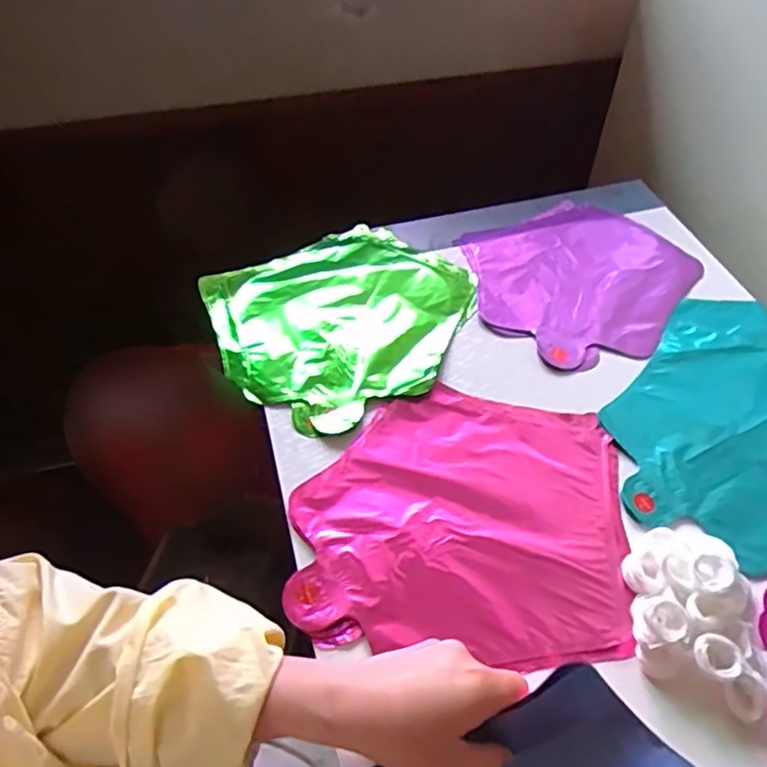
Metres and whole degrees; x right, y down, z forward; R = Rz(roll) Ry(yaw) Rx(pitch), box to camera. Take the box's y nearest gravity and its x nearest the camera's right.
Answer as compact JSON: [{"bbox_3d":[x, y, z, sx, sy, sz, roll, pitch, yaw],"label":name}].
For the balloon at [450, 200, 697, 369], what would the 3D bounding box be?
[{"bbox_3d":[0.198,-0.111,0.628,0.229,0.019,0.222,0,51,0],"label":"balloon"}]

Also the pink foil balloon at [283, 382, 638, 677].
[{"bbox_3d":[0.057,0.092,0.453,0.225,0.004,0.204,6,51,4],"label":"pink foil balloon"}]

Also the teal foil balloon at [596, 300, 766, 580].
[{"bbox_3d":[0.294,0.024,0.509,0.226,0.004,0.253,-2,51,-2],"label":"teal foil balloon"}]

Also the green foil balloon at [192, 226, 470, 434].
[{"bbox_3d":[-0.037,-0.073,0.580,0.232,0.010,0.241,0,51,0],"label":"green foil balloon"}]

